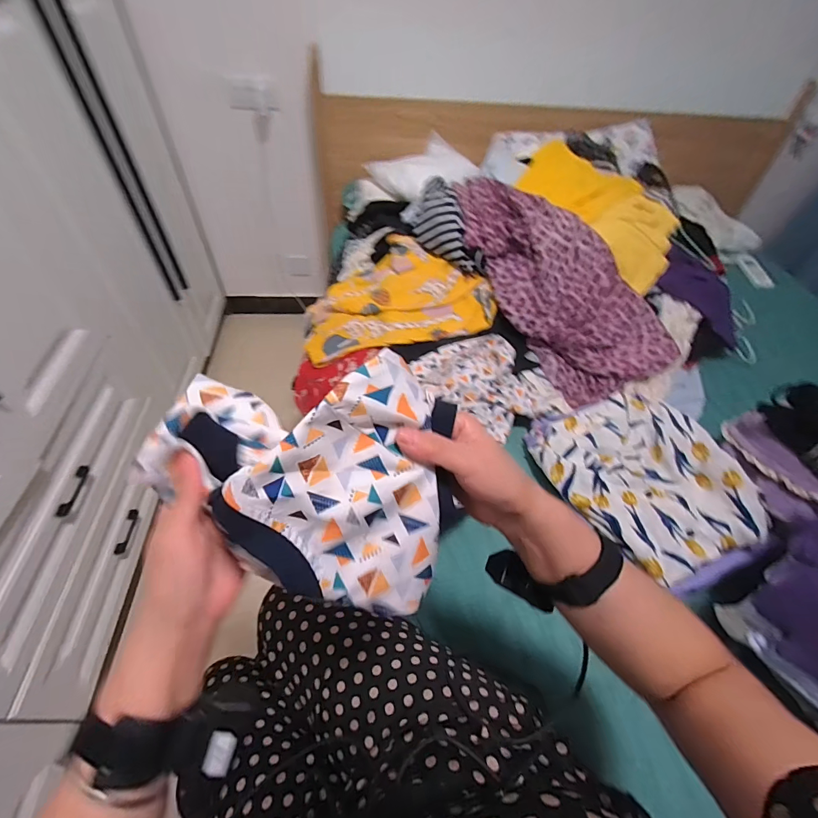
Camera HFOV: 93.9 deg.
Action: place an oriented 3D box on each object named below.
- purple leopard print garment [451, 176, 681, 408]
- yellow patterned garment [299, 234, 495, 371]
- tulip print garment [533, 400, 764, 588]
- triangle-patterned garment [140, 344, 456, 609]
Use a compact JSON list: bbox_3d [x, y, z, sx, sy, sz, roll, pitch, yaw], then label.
[{"bbox_3d":[0.303,-0.300,0.829,0.229,0.139,0.602,-31,82,-27],"label":"purple leopard print garment"},{"bbox_3d":[-0.036,-0.248,0.902,0.406,0.159,0.280,-8,52,-12],"label":"yellow patterned garment"},{"bbox_3d":[0.385,0.108,0.626,0.235,0.081,0.284,-17,54,-18],"label":"tulip print garment"},{"bbox_3d":[-0.075,0.042,0.276,0.215,0.120,0.135,14,50,6],"label":"triangle-patterned garment"}]

